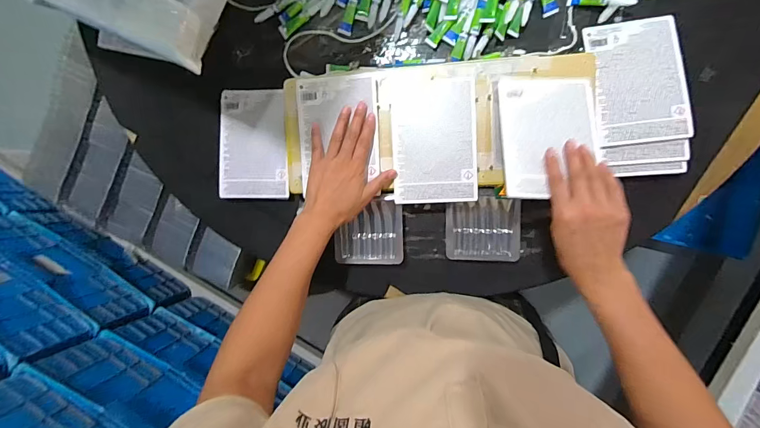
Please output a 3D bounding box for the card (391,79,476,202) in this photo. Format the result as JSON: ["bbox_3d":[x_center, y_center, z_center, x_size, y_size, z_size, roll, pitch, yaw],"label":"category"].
[{"bbox_3d":[0.075,-0.102,0.513,0.113,0.007,0.170,-2,92,8],"label":"card"}]

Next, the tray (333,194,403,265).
[{"bbox_3d":[-0.016,0.027,0.561,0.101,0.029,0.096,-1,93,8],"label":"tray"}]

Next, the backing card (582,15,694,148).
[{"bbox_3d":[0.347,-0.180,0.497,0.112,0.007,0.168,-5,84,10],"label":"backing card"}]

